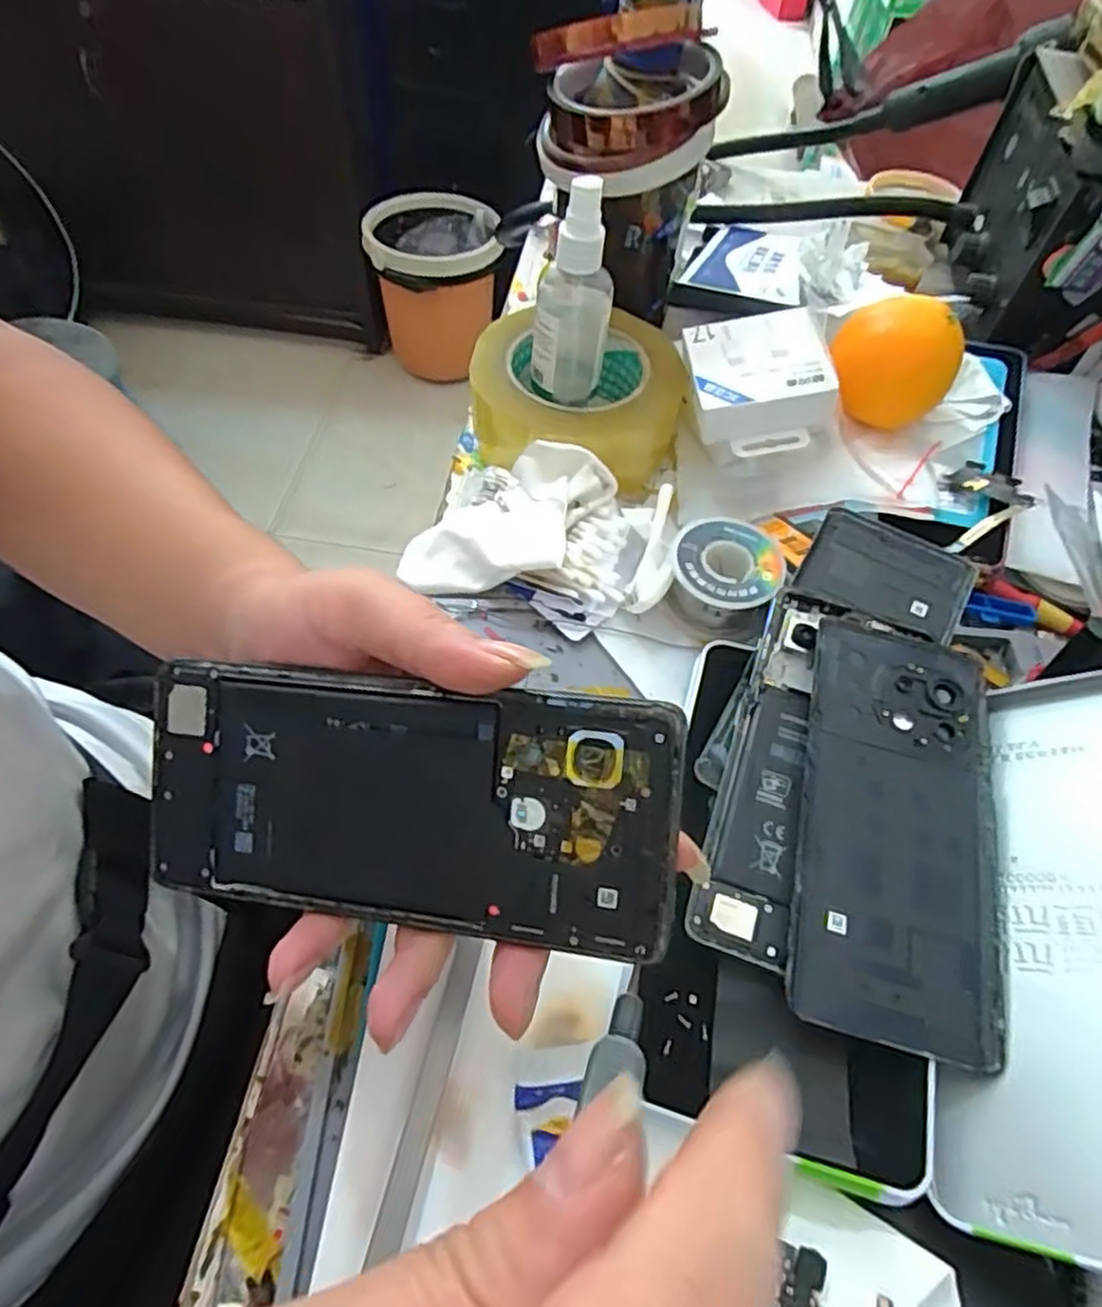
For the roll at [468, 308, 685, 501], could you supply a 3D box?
[{"bbox_3d":[0.014,-0.147,0.425,0.117,0.052,0.121,2,57,-3],"label":"roll"}]

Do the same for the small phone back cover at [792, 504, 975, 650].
[{"bbox_3d":[0.156,-0.036,0.336,0.072,0.006,0.056,25,59,12],"label":"small phone back cover"}]

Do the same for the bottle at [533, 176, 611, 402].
[{"bbox_3d":[0.011,-0.178,0.380,0.038,0.126,0.032,7,57,0],"label":"bottle"}]

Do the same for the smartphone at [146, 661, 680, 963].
[{"bbox_3d":[-0.044,0.045,0.212,0.158,0.004,0.071,5,95,11],"label":"smartphone"}]

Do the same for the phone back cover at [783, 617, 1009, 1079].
[{"bbox_3d":[0.131,0.060,0.273,0.071,0.009,0.159,14,58,5],"label":"phone back cover"}]

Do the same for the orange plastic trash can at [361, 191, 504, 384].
[{"bbox_3d":[-0.238,-0.739,1.519,0.241,0.317,0.226,2,57,-3],"label":"orange plastic trash can"}]

